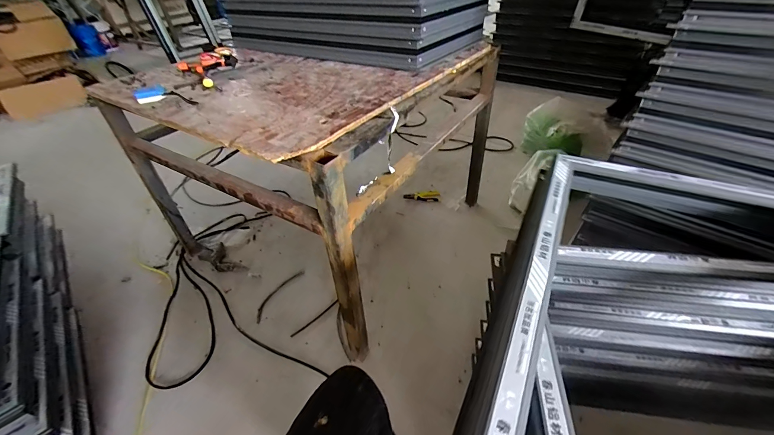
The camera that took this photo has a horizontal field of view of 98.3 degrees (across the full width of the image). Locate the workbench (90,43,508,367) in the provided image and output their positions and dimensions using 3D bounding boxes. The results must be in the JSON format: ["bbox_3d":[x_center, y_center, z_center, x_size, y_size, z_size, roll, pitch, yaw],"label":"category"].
[{"bbox_3d":[-0.232,-0.242,1.303,0.922,0.689,1.001,20,46,27],"label":"workbench"}]

